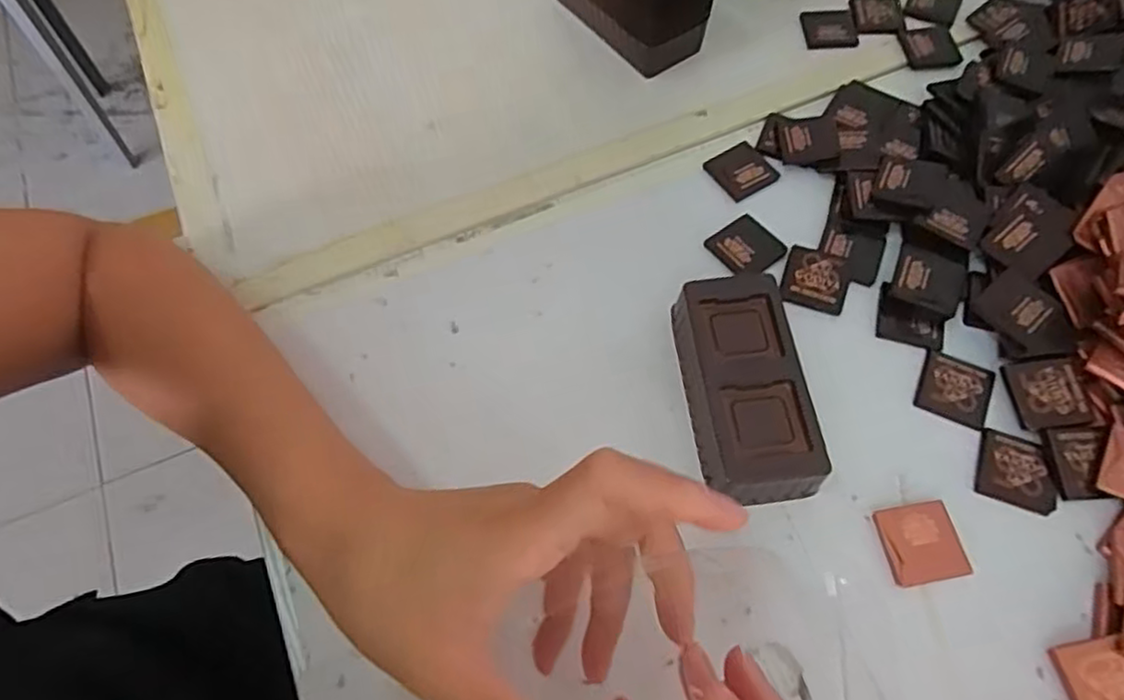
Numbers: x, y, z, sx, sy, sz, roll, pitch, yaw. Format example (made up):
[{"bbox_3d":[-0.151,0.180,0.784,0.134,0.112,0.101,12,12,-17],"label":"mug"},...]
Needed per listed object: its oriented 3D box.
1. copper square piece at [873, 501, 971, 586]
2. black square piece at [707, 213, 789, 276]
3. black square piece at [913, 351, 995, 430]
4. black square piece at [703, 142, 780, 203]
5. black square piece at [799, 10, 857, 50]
[{"bbox_3d":[0.165,0.088,0.307,0.034,0.006,0.034,-10,63,-2],"label":"copper square piece"},{"bbox_3d":[0.105,-0.059,0.380,0.033,0.004,0.035,-35,67,-14],"label":"black square piece"},{"bbox_3d":[0.200,0.019,0.340,0.033,0.004,0.034,22,67,14],"label":"black square piece"},{"bbox_3d":[0.109,-0.110,0.405,0.036,0.004,0.036,-30,65,-11],"label":"black square piece"},{"bbox_3d":[0.182,-0.219,0.454,0.038,0.004,0.039,-4,63,1],"label":"black square piece"}]

